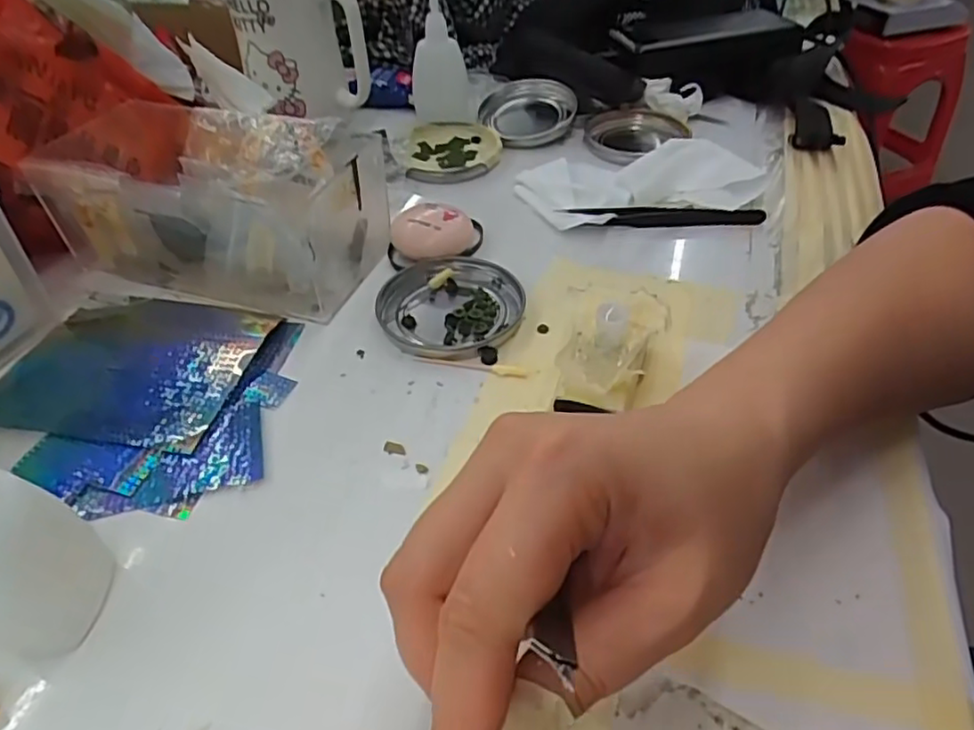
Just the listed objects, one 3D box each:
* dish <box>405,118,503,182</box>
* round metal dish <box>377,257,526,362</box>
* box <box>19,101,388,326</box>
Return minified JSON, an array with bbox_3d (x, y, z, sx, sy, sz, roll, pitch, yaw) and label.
[{"bbox_3d":[-0.026,-0.164,0.494,0.070,0.010,0.080,-8,44,-6],"label":"dish"},{"bbox_3d":[-0.020,-0.033,0.359,0.078,0.010,0.075,-1,44,1],"label":"round metal dish"},{"bbox_3d":[-0.156,-0.095,0.383,0.180,0.071,0.095,10,45,12],"label":"box"}]

